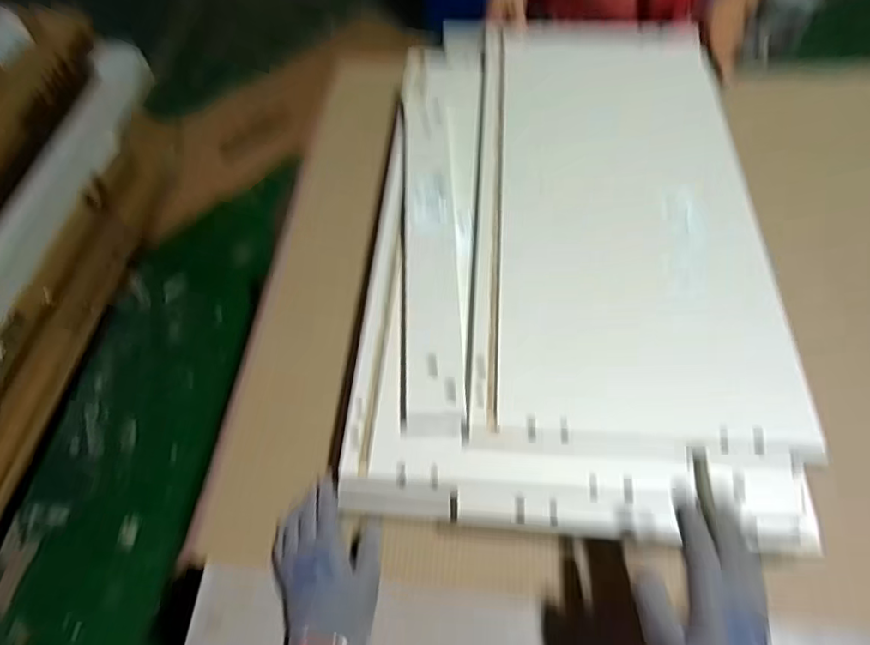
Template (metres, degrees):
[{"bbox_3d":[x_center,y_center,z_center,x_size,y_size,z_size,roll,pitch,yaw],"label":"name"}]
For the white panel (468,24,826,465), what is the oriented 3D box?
[{"bbox_3d":[0.226,-0.177,0.735,0.334,0.033,0.704,2,57,4],"label":"white panel"}]

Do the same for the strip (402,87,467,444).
[{"bbox_3d":[-0.005,-0.121,0.707,0.064,0.009,0.545,-3,57,1],"label":"strip"}]

